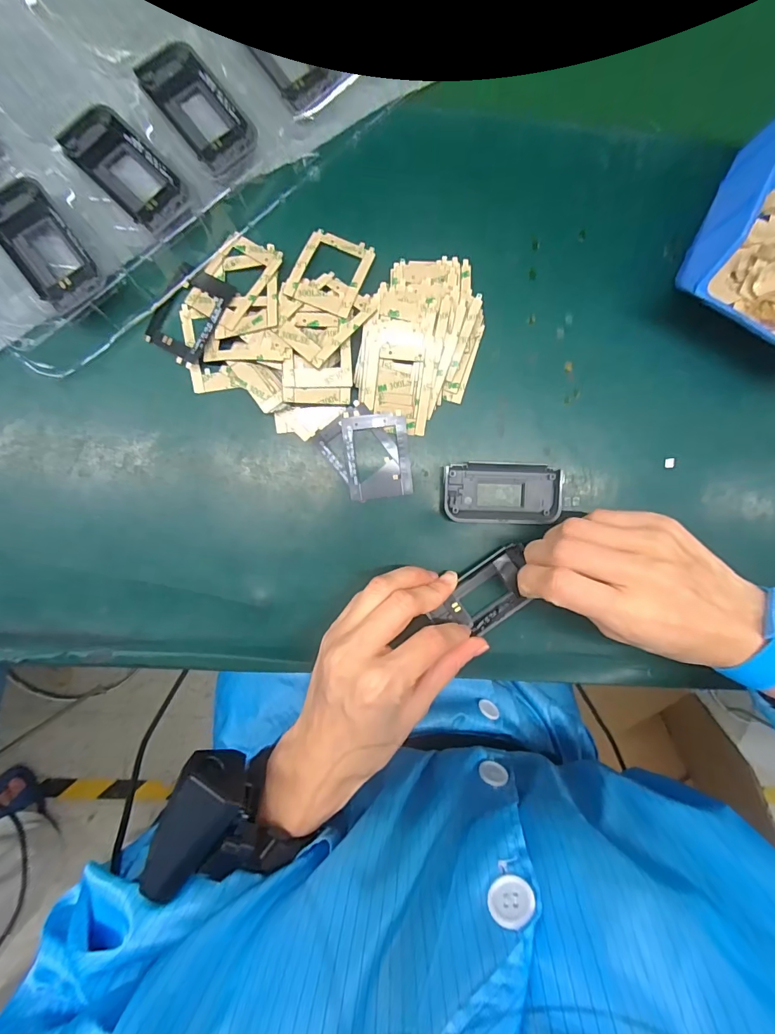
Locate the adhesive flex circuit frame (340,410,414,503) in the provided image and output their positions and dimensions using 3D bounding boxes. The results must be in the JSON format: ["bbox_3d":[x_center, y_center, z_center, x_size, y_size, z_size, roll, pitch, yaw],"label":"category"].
[{"bbox_3d":[-0.006,-0.038,0.276,0.040,0.004,0.052,-9,101,-5],"label":"adhesive flex circuit frame"}]

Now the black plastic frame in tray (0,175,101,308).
[{"bbox_3d":[-0.194,-0.154,0.243,0.035,0.010,0.074,-35,95,-2],"label":"black plastic frame in tray"}]

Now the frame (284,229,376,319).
[{"bbox_3d":[-0.033,-0.147,0.261,0.040,0.004,0.053,20,75,-4],"label":"frame"}]

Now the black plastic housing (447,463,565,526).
[{"bbox_3d":[0.075,-0.015,0.281,0.077,0.009,0.039,1,93,-5],"label":"black plastic housing"}]

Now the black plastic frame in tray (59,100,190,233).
[{"bbox_3d":[-0.149,-0.199,0.250,0.079,0.010,0.035,44,89,-6],"label":"black plastic frame in tray"}]

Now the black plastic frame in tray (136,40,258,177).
[{"bbox_3d":[-0.110,-0.238,0.252,0.037,0.005,0.080,-40,96,-2],"label":"black plastic frame in tray"}]

